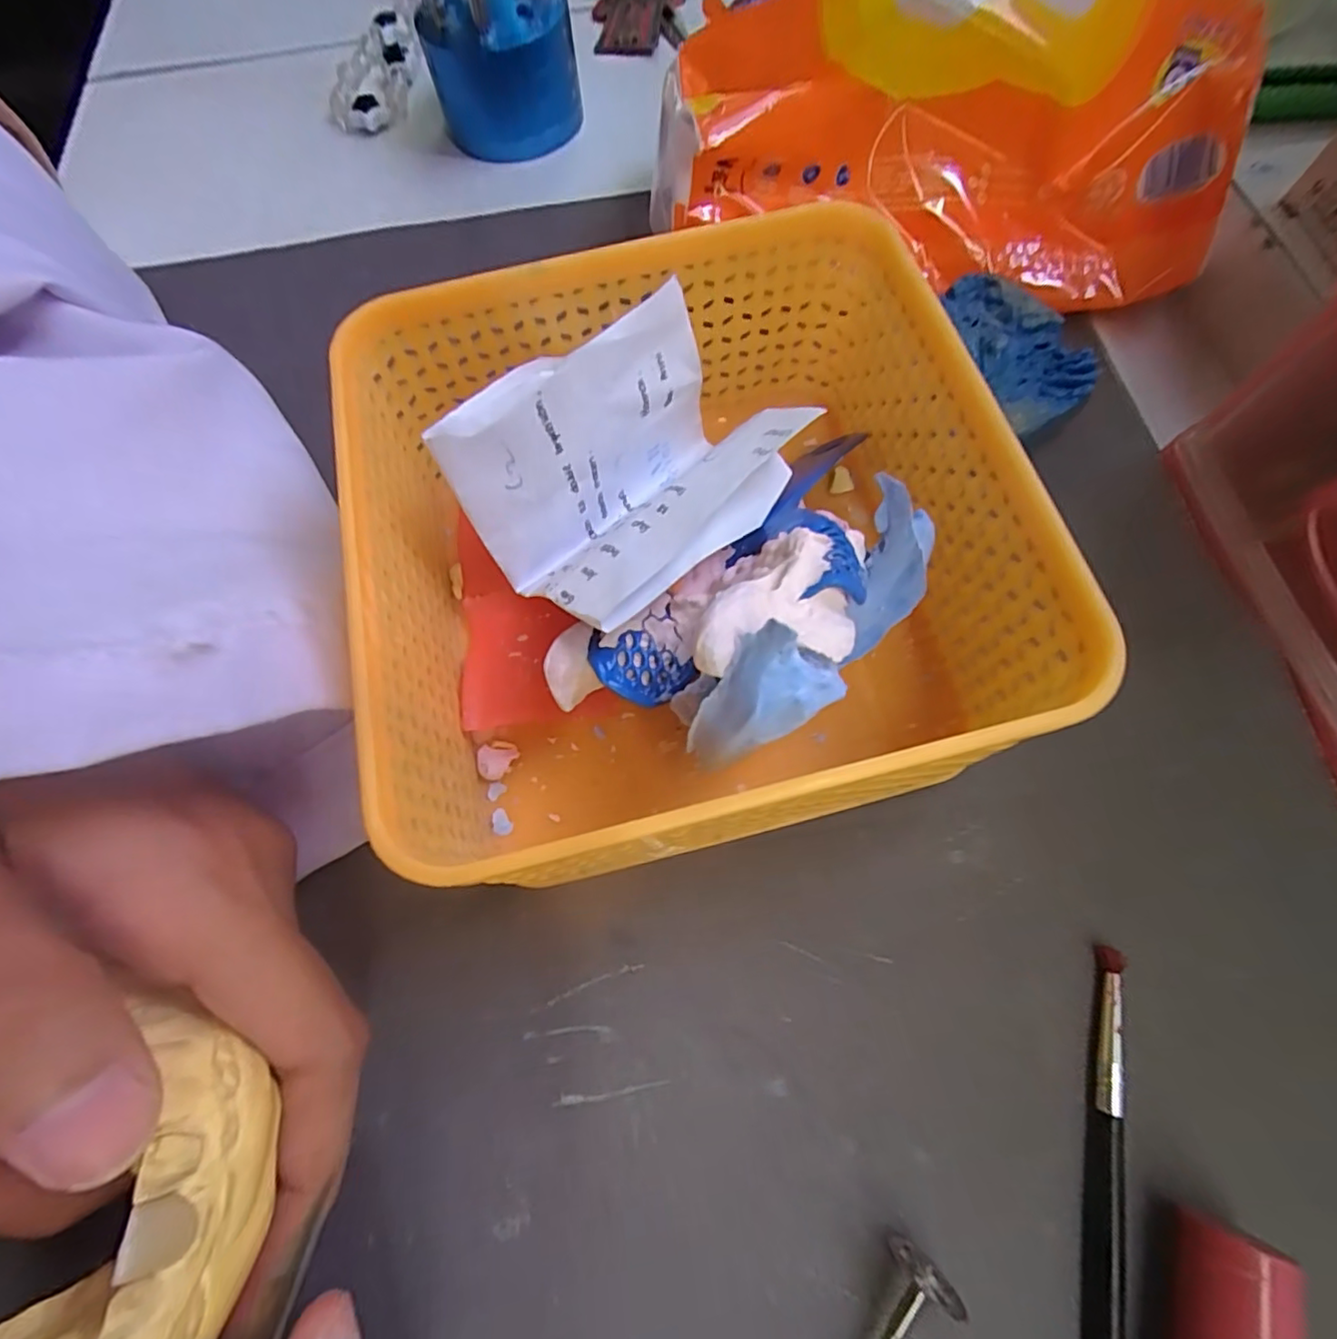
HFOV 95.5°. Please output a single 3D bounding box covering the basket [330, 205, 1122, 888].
[{"bbox_3d":[0.002,-0.028,0.144,0.133,0.069,0.130,-15,69,-4],"label":"basket"}]

